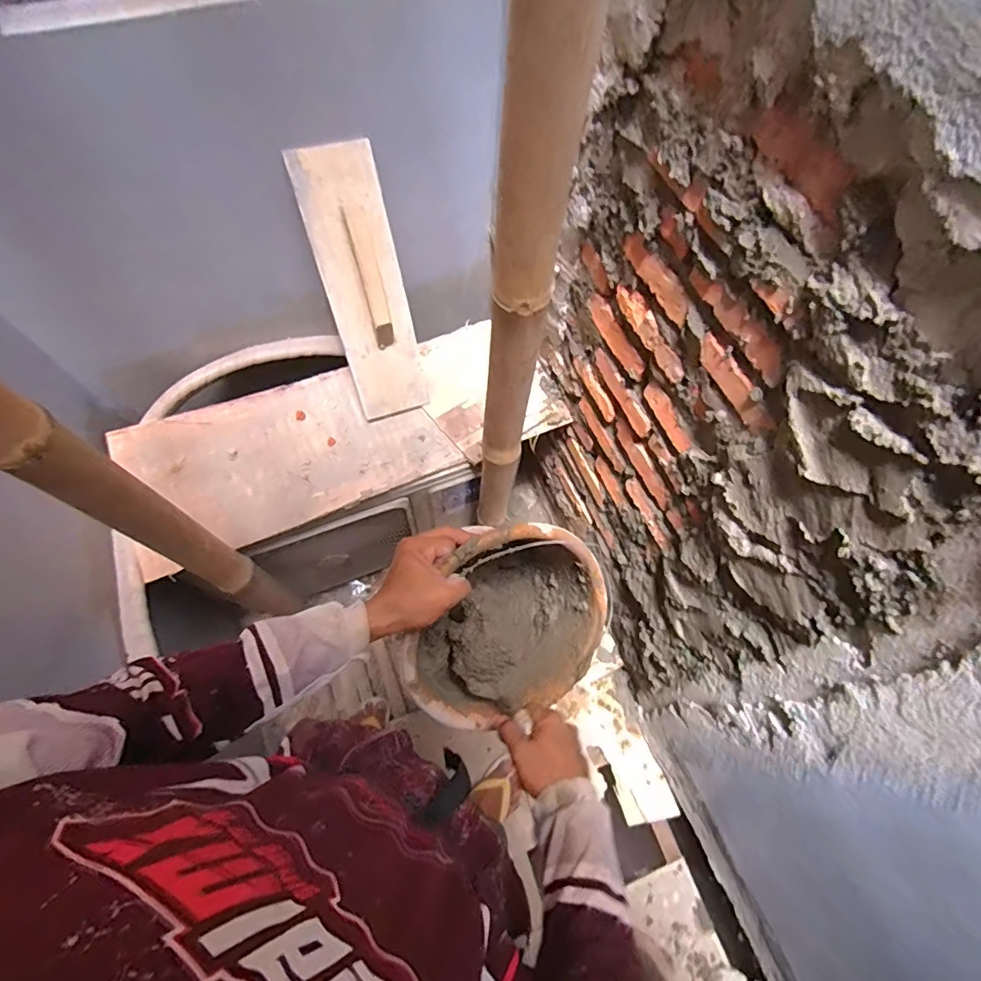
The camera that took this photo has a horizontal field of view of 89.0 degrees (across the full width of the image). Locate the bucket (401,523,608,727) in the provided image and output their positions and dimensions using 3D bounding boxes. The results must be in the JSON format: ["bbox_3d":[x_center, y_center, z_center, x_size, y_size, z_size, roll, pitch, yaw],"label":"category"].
[{"bbox_3d":[0.002,0.142,0.647,0.224,0.198,0.250,25,95,-25],"label":"bucket"}]

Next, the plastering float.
[{"bbox_3d":[-0.245,-0.385,0.996,0.153,0.502,0.059,-17,35,-9],"label":"plastering float"}]

